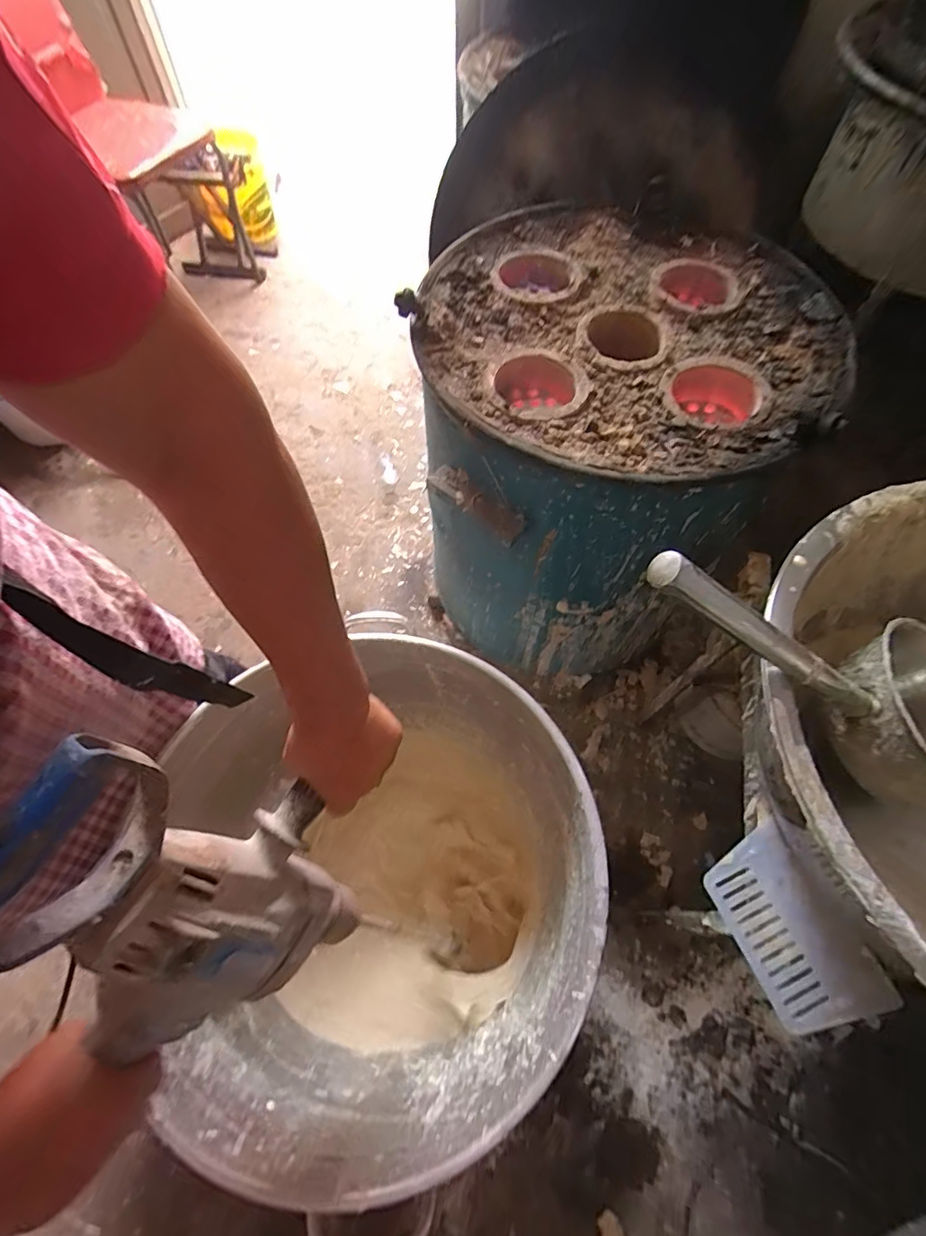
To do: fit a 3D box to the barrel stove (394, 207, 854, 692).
[{"bbox_3d":[0.198,-0.267,0.921,0.535,0.555,0.556,0,63,0],"label":"barrel stove"}]

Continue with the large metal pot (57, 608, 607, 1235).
[{"bbox_3d":[-0.112,0.358,0.754,0.505,0.481,0.503,0,63,0],"label":"large metal pot"}]

